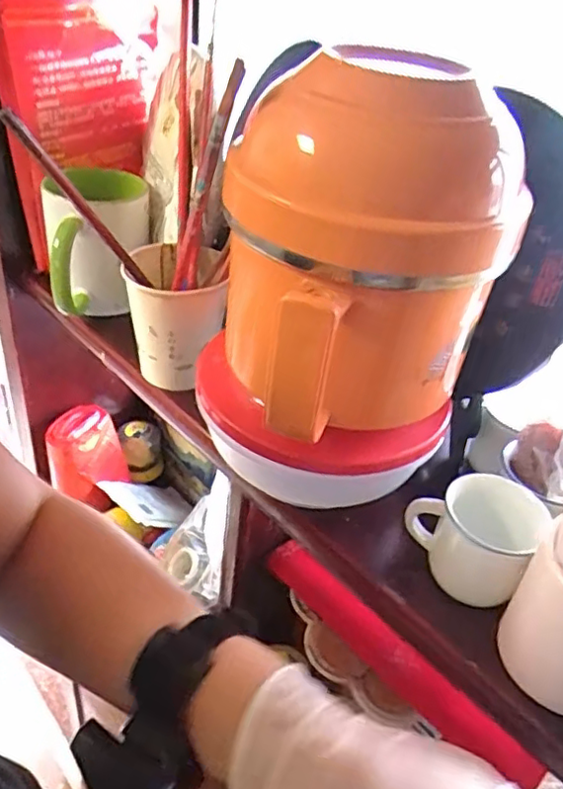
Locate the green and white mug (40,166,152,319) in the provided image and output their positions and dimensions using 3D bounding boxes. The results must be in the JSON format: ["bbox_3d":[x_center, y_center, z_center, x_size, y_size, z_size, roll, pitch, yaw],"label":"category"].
[{"bbox_3d":[-0.154,-0.119,0.511,0.075,0.102,0.095,22,39,19],"label":"green and white mug"}]

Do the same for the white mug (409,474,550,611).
[{"bbox_3d":[0.105,0.076,0.340,0.066,0.049,0.047,29,42,27],"label":"white mug"}]

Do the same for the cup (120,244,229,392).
[{"bbox_3d":[-0.076,-0.054,0.447,0.065,0.084,0.071,2,37,-7],"label":"cup"}]

